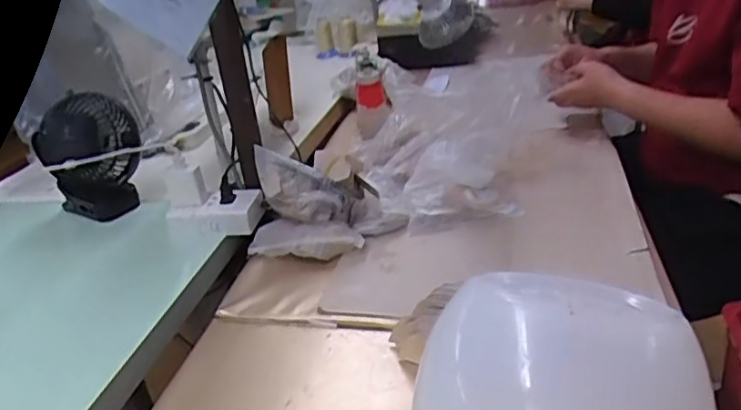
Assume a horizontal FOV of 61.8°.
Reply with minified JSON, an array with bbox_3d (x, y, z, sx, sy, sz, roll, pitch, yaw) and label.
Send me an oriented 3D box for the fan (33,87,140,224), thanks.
[{"bbox_3d":[-0.416,-0.061,0.929,0.136,0.188,0.097,-17,30,-27],"label":"fan"}]

